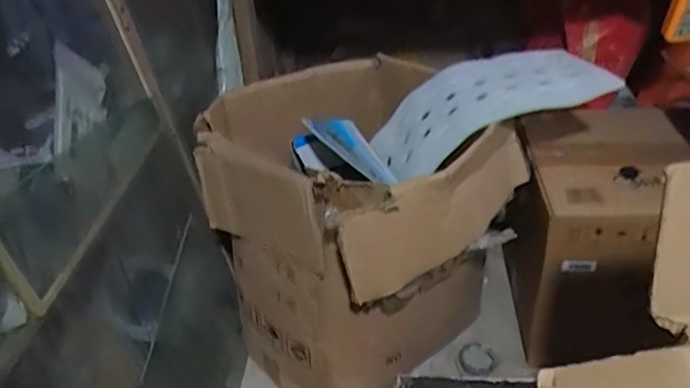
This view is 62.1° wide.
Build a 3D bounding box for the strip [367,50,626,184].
[{"bbox_3d":[0.227,-0.133,0.913,0.342,0.099,0.188,-13,37,-12],"label":"strip"}]

